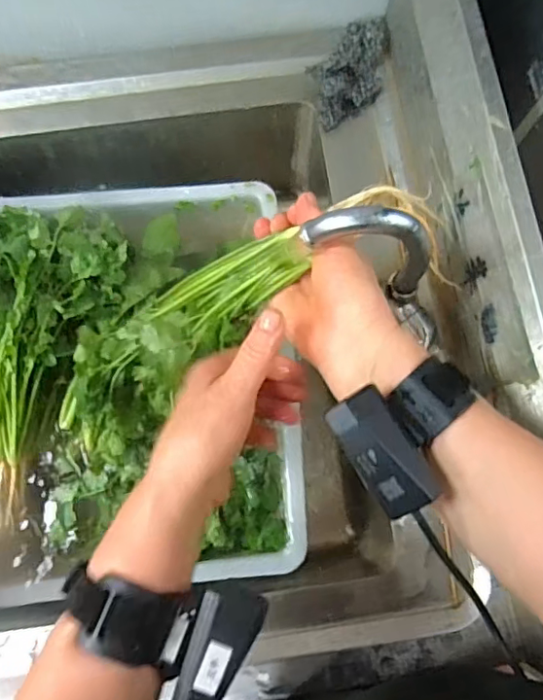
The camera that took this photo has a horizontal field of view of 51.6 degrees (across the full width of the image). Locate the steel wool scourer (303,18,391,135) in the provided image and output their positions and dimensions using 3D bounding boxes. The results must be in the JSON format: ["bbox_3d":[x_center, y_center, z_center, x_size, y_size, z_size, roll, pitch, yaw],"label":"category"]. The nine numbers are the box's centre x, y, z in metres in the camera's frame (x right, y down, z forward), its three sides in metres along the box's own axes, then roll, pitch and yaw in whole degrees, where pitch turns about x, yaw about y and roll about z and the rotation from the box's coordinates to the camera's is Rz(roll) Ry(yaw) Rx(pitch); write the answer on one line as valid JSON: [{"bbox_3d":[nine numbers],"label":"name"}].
[{"bbox_3d":[0.080,-0.273,0.551,0.061,0.031,0.117,38,78,8],"label":"steel wool scourer"}]

